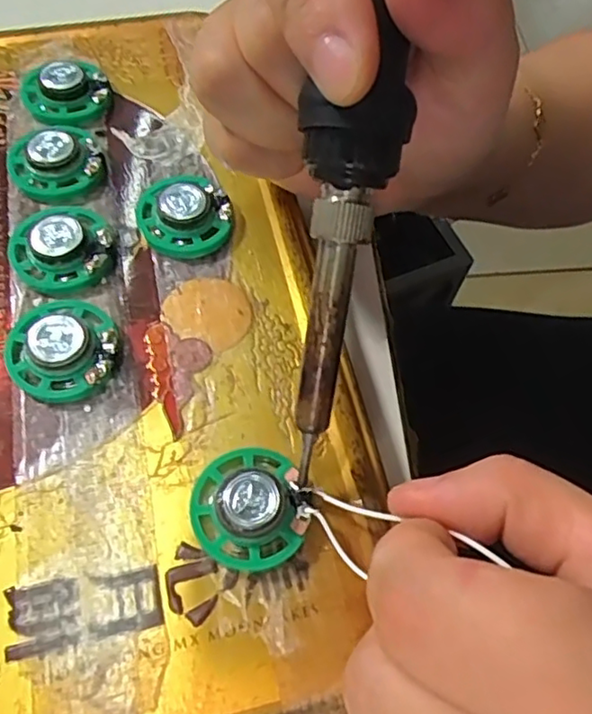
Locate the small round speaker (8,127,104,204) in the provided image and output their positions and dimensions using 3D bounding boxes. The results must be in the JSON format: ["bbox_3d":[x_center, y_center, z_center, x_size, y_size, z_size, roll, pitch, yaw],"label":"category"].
[{"bbox_3d":[-0.072,-0.058,0.188,0.026,0.009,0.025,1,62,-2],"label":"small round speaker"}]

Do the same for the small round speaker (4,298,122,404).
[{"bbox_3d":[-0.060,-0.002,0.159,0.027,0.008,0.027,1,62,-2],"label":"small round speaker"}]

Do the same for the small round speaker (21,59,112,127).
[{"bbox_3d":[-0.075,-0.087,0.205,0.027,0.010,0.028,1,62,-2],"label":"small round speaker"}]

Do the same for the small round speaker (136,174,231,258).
[{"bbox_3d":[-0.033,-0.042,0.181,0.026,0.008,0.027,1,62,-2],"label":"small round speaker"}]

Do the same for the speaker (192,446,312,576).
[{"bbox_3d":[-0.010,0.035,0.143,0.025,0.008,0.025,1,62,-2],"label":"speaker"}]

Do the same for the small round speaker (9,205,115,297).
[{"bbox_3d":[-0.065,-0.031,0.173,0.027,0.008,0.027,1,62,-2],"label":"small round speaker"}]

